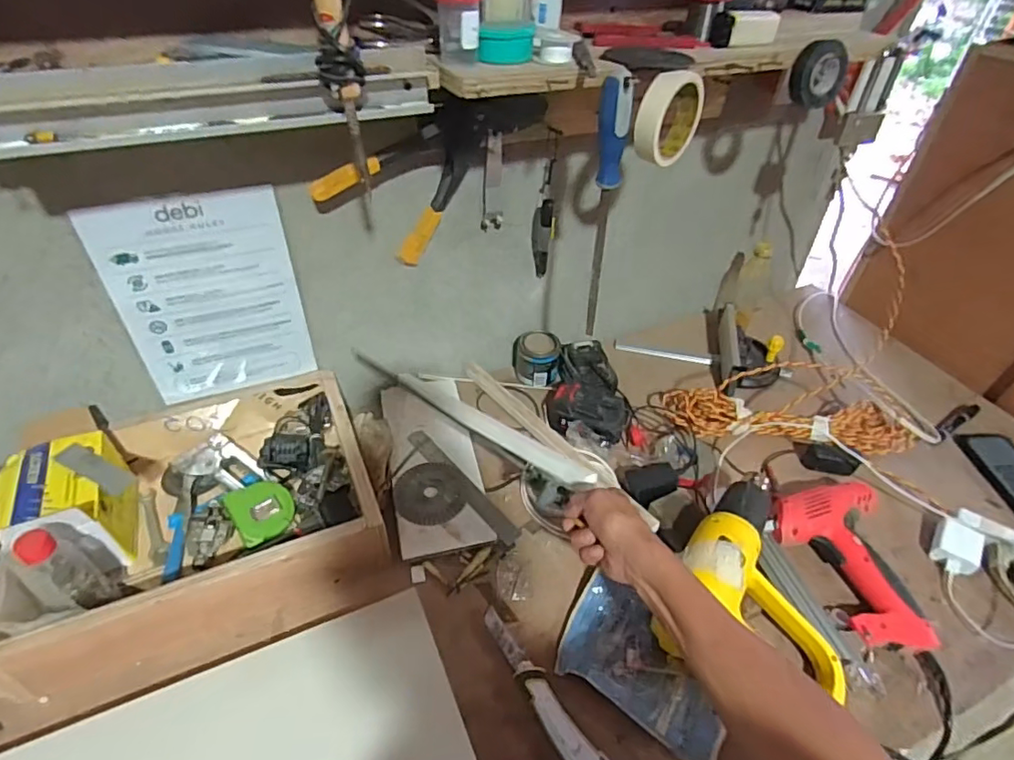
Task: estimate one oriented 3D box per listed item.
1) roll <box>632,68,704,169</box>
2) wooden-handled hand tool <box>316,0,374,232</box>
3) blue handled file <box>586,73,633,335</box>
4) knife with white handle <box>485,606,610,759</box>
[{"bbox_3d":[0.176,-0.285,0.595,0.032,0.088,0.091,33,51,28],"label":"roll"},{"bbox_3d":[-0.148,-0.259,0.509,0.035,0.233,0.034,-5,43,-8],"label":"wooden-handled hand tool"},{"bbox_3d":[0.107,-0.190,0.646,0.033,0.294,0.027,12,44,10],"label":"blue handled file"},{"bbox_3d":[0.037,0.343,0.606,0.036,0.014,0.212,-25,49,-26],"label":"knife with white handle"}]

